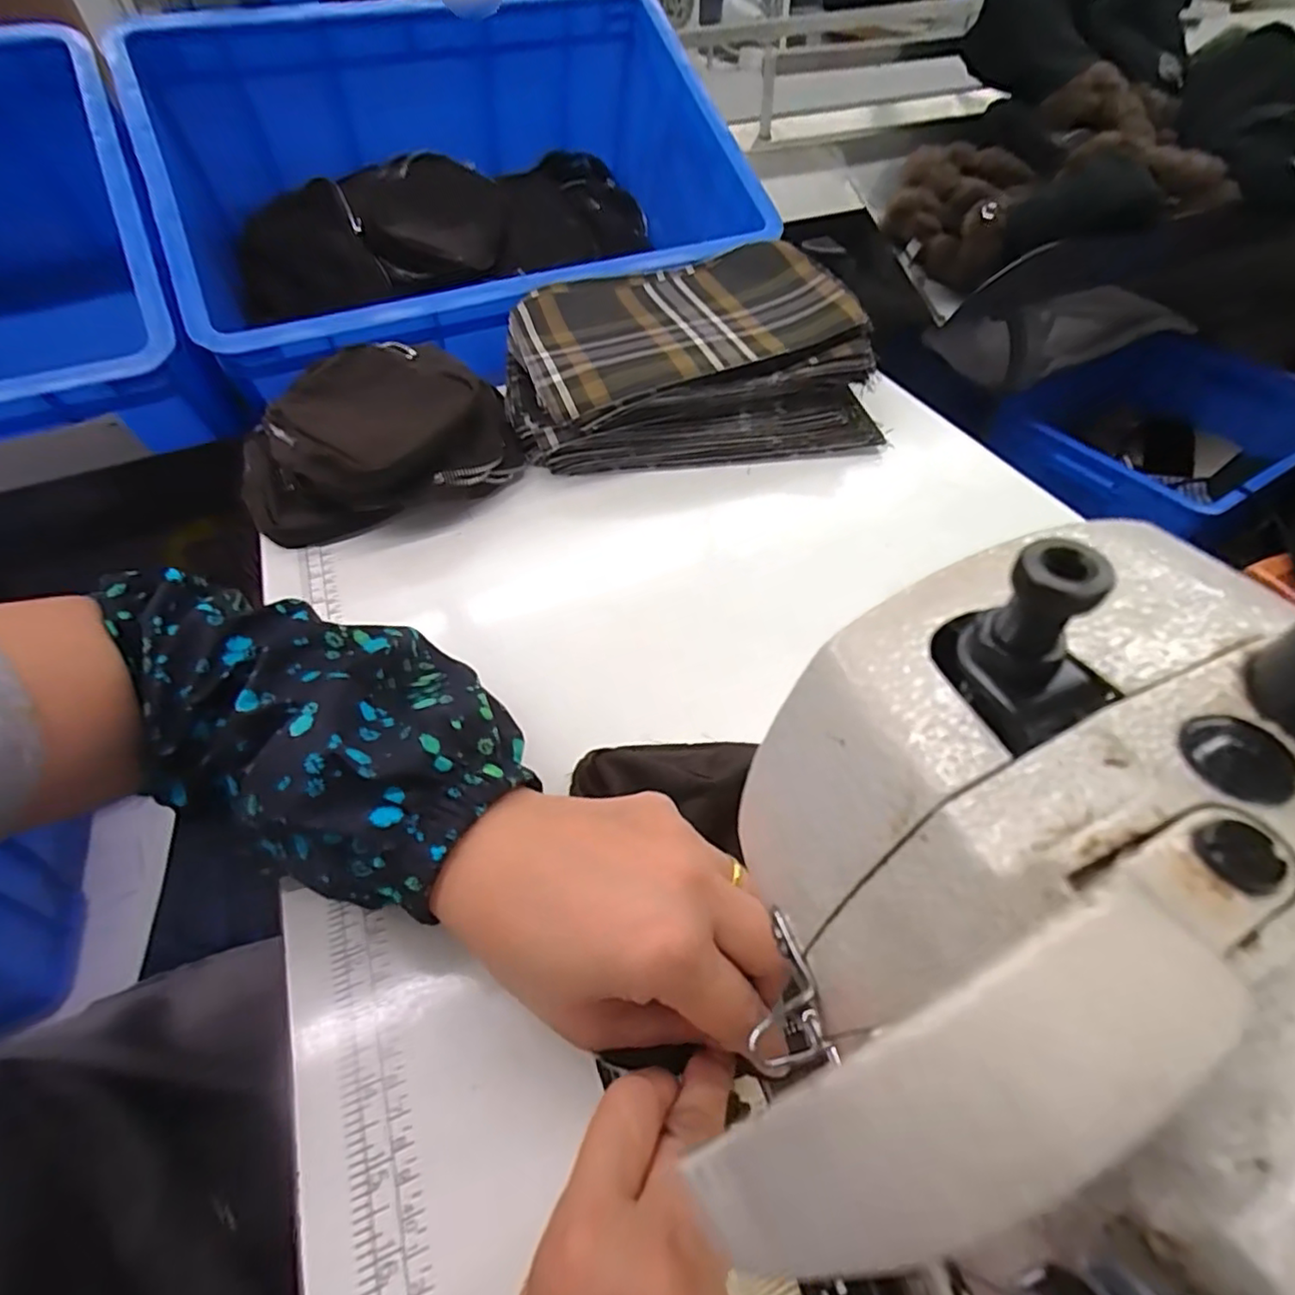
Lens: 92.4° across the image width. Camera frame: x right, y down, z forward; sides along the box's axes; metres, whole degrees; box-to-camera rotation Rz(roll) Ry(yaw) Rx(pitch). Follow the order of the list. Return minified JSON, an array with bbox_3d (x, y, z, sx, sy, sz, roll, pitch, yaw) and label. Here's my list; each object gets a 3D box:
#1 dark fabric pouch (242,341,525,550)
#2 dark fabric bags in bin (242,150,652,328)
[{"bbox_3d":[-0.207,-0.161,0.469,0.199,0.065,0.150,-21,52,-14],"label":"dark fabric pouch"},{"bbox_3d":[-0.211,-0.483,0.699,0.464,0.106,0.200,-29,55,-20],"label":"dark fabric bags in bin"}]

